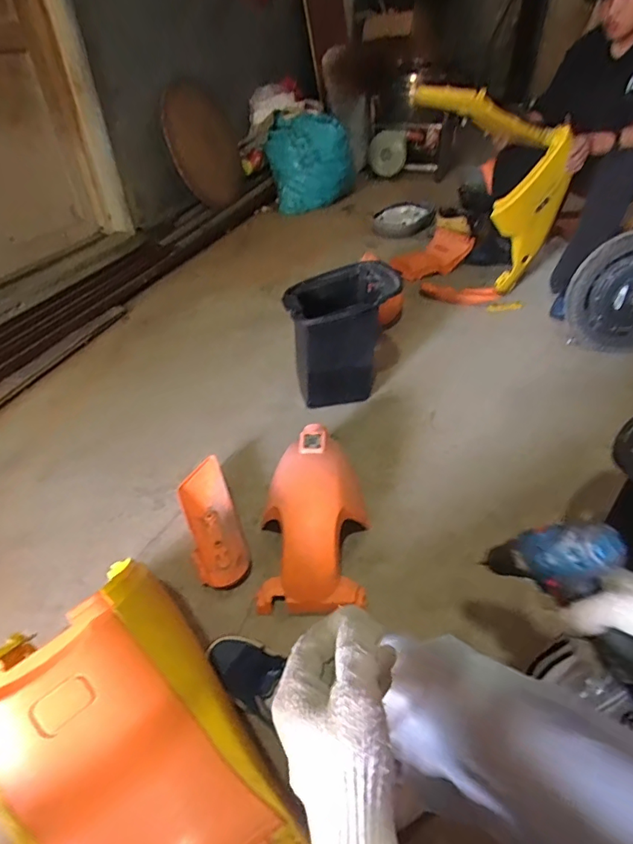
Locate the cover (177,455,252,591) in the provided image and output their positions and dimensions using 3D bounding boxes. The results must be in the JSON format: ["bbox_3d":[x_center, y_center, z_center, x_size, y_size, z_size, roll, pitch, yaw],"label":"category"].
[{"bbox_3d":[-0.236,0.220,1.061,0.115,0.056,0.323,-15,41,-15],"label":"cover"}]

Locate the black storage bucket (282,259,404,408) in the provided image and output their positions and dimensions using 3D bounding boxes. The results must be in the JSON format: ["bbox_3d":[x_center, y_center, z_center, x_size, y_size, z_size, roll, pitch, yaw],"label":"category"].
[{"bbox_3d":[0.058,-0.259,1.351,0.281,0.333,0.256,-9,39,-8],"label":"black storage bucket"}]

